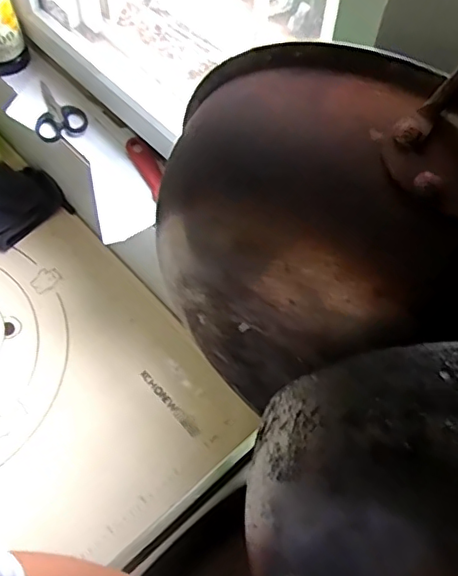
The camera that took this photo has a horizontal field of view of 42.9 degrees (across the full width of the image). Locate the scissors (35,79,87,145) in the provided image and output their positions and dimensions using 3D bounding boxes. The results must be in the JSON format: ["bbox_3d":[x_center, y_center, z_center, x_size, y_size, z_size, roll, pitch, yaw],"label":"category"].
[{"bbox_3d":[-0.233,-0.240,0.774,0.065,0.015,0.107,-23,63,-15],"label":"scissors"}]

